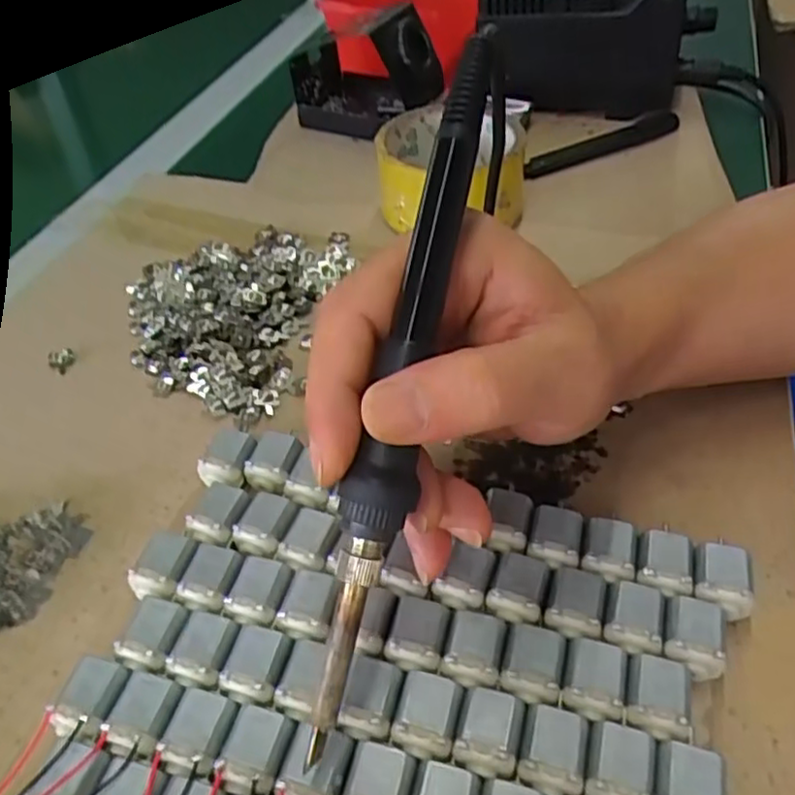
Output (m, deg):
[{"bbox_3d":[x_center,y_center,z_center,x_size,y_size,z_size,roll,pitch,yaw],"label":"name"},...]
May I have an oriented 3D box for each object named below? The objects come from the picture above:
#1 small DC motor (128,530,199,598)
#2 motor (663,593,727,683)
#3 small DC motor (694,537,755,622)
[{"bbox_3d":[-0.086,0.064,0.257,0.018,0.015,0.025,7,47,11],"label":"small DC motor"},{"bbox_3d":[0.098,0.082,0.231,0.018,0.016,0.027,10,48,13],"label":"motor"},{"bbox_3d":[0.113,0.065,0.243,0.017,0.015,0.027,6,47,10],"label":"small DC motor"}]

